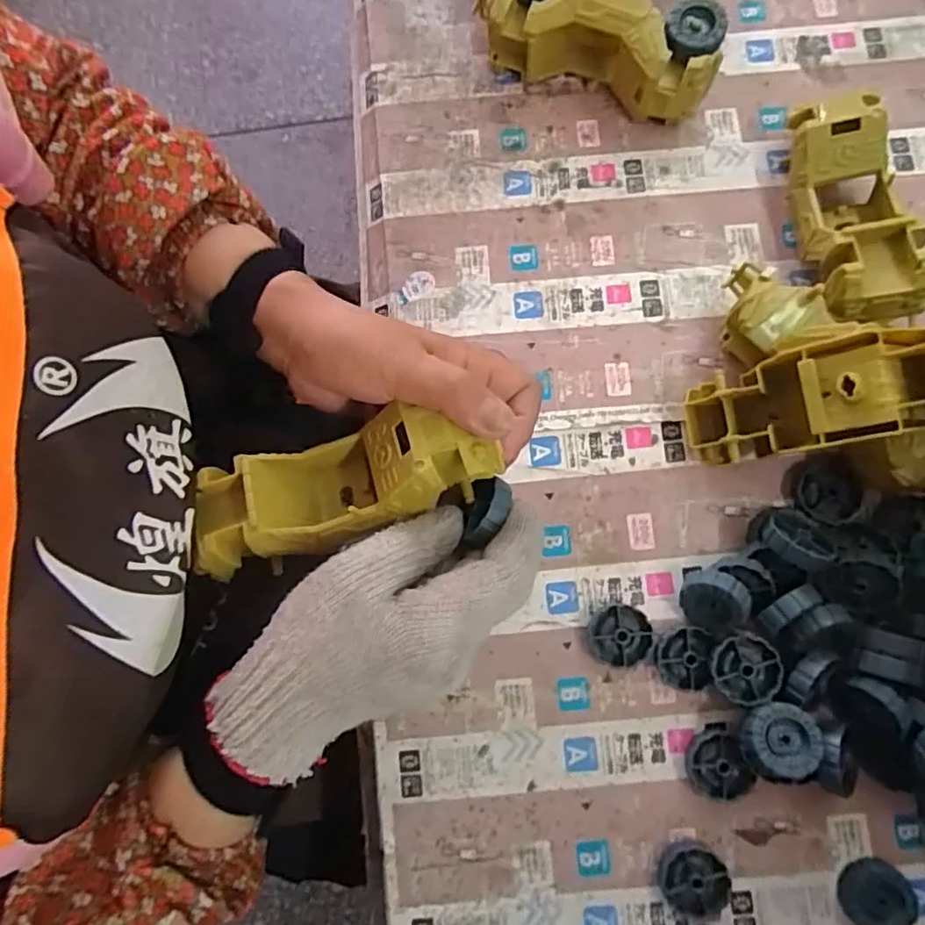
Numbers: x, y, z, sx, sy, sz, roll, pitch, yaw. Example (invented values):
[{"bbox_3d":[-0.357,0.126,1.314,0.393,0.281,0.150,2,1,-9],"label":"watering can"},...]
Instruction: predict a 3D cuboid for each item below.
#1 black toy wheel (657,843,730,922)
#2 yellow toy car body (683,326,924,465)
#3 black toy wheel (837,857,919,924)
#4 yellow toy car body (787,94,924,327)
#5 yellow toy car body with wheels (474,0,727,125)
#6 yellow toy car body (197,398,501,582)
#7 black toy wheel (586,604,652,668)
[{"bbox_3d":[0.135,0.244,0.353,0.037,0.011,0.039,0,78,2],"label":"black toy wheel"},{"bbox_3d":[0.213,-0.038,0.331,0.179,0.050,0.057,-13,76,32],"label":"yellow toy car body"},{"bbox_3d":[0.241,0.253,0.349,0.035,0.014,0.038,0,78,2],"label":"black toy wheel"},{"bbox_3d":[0.243,-0.157,0.383,0.057,0.070,0.157,1,81,2],"label":"yellow toy car body"},{"bbox_3d":[0.091,-0.294,0.421,0.172,0.059,0.060,26,83,6],"label":"yellow toy car body with wheels"},{"bbox_3d":[-0.058,0.013,0.313,0.151,0.052,0.056,-16,78,8],"label":"yellow toy car body"},{"bbox_3d":[0.097,0.107,0.373,0.036,0.011,0.036,0,78,2],"label":"black toy wheel"}]

